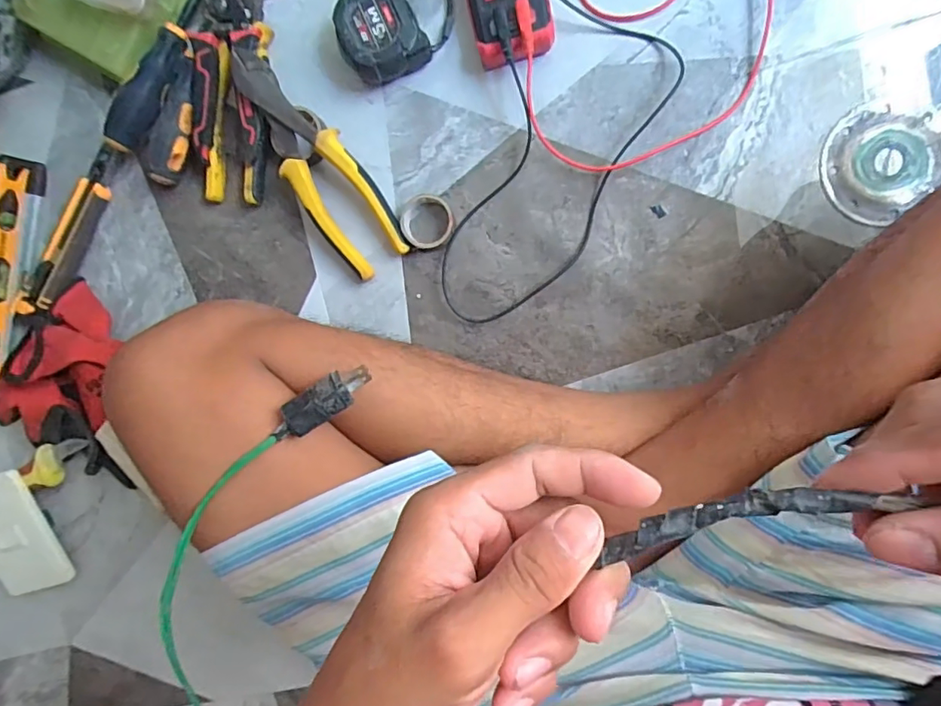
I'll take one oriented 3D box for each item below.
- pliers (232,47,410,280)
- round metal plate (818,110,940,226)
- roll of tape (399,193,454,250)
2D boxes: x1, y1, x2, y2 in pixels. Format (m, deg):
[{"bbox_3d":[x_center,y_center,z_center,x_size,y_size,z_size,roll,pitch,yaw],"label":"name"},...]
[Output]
[{"bbox_3d":[-0.129,-0.159,0.443,0.058,0.041,0.206,-35,89,9],"label":"pliers"},{"bbox_3d":[0.307,-0.143,0.401,0.081,0.006,0.080,1,95,8],"label":"round metal plate"},{"bbox_3d":[-0.035,-0.107,0.442,0.042,0.018,0.043,1,95,8],"label":"roll of tape"}]

